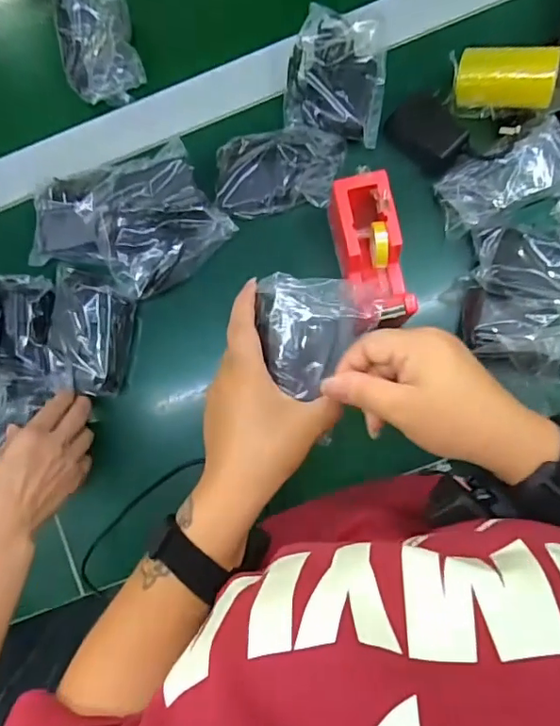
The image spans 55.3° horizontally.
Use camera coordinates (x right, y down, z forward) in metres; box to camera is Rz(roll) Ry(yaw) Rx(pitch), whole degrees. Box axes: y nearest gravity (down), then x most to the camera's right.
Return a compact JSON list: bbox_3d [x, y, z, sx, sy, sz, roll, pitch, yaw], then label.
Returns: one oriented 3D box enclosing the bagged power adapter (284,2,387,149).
[{"bbox_3d":[0.058,-0.286,0.524,0.092,0.036,0.134,9,85,8],"label":"bagged power adapter"}]

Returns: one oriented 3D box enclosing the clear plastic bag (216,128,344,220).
[{"bbox_3d":[0.001,-0.190,0.520,0.129,0.047,0.077,-10,82,6],"label":"clear plastic bag"}]

